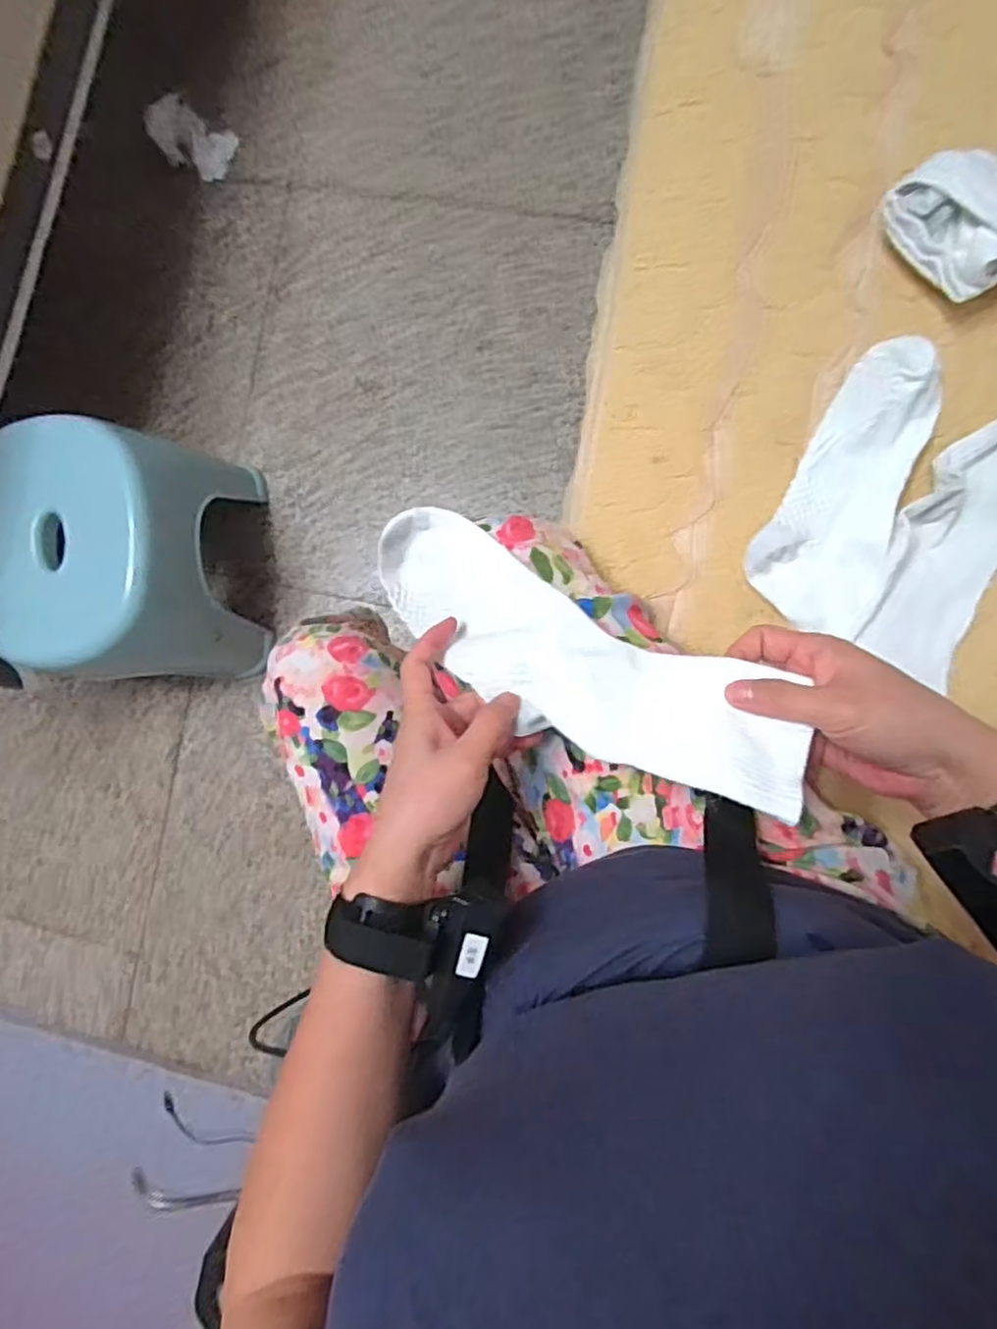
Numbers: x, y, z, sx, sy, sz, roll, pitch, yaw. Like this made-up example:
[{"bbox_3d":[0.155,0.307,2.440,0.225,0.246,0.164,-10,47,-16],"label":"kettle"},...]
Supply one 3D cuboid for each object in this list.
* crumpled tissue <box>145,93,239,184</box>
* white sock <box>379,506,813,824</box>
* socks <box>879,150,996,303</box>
[{"bbox_3d":[-0.467,-0.801,1.005,0.119,0.052,0.088,25,92,7],"label":"crumpled tissue"},{"bbox_3d":[0.039,-0.008,0.406,0.298,0.043,0.093,29,73,25],"label":"white sock"},{"bbox_3d":[0.314,-0.299,0.452,0.063,0.040,0.095,-36,85,5],"label":"socks"}]

